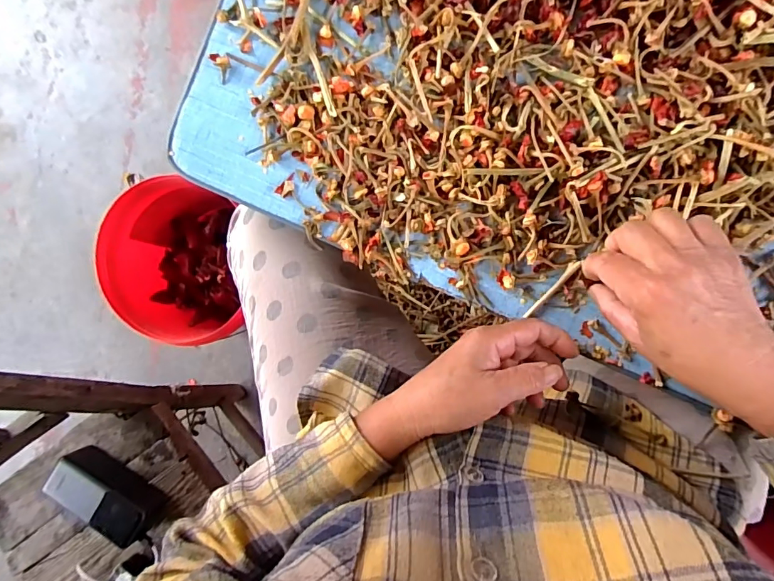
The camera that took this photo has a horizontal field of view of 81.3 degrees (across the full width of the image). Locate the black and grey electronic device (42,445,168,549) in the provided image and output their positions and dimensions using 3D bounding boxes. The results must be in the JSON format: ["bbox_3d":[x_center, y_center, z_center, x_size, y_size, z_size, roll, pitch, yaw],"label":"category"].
[{"bbox_3d":[-0.343,0.251,0.553,0.132,0.057,0.059,35,93,6],"label":"black and grey electronic device"}]

